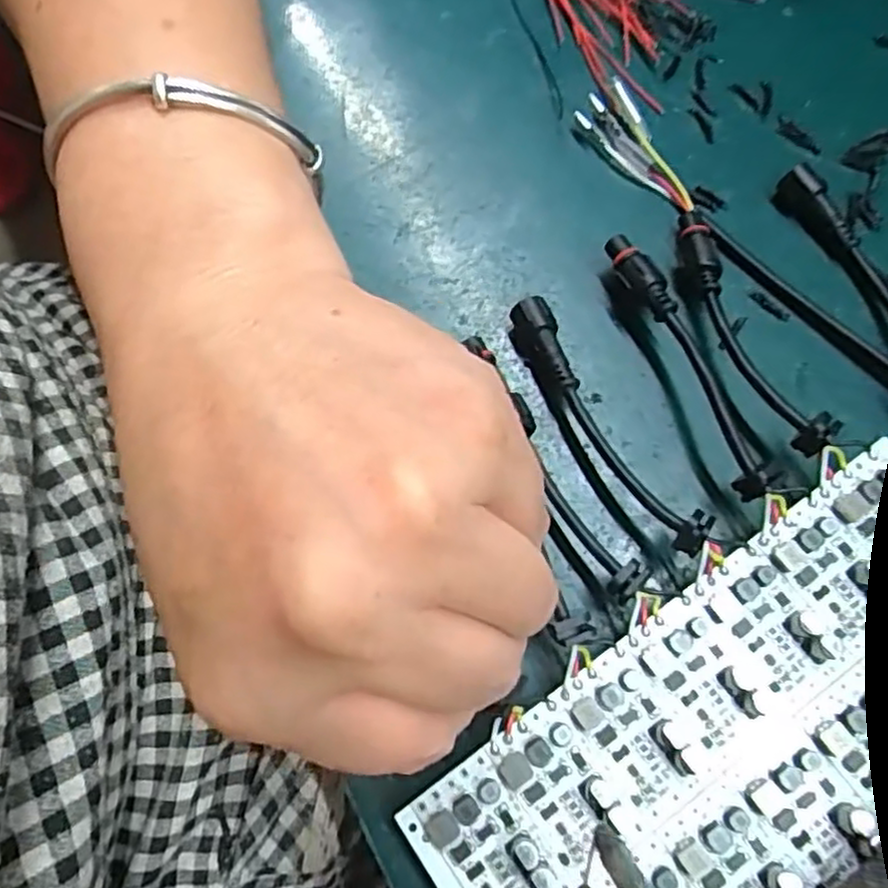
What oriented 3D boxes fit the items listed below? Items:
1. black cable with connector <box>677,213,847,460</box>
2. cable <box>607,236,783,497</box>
[{"bbox_3d":[0.093,-0.037,0.223,0.013,0.021,0.090,-17,74,-2],"label":"black cable with connector"},{"bbox_3d":[0.074,-0.025,0.220,0.010,0.018,0.092,-20,74,-2],"label":"cable"}]

